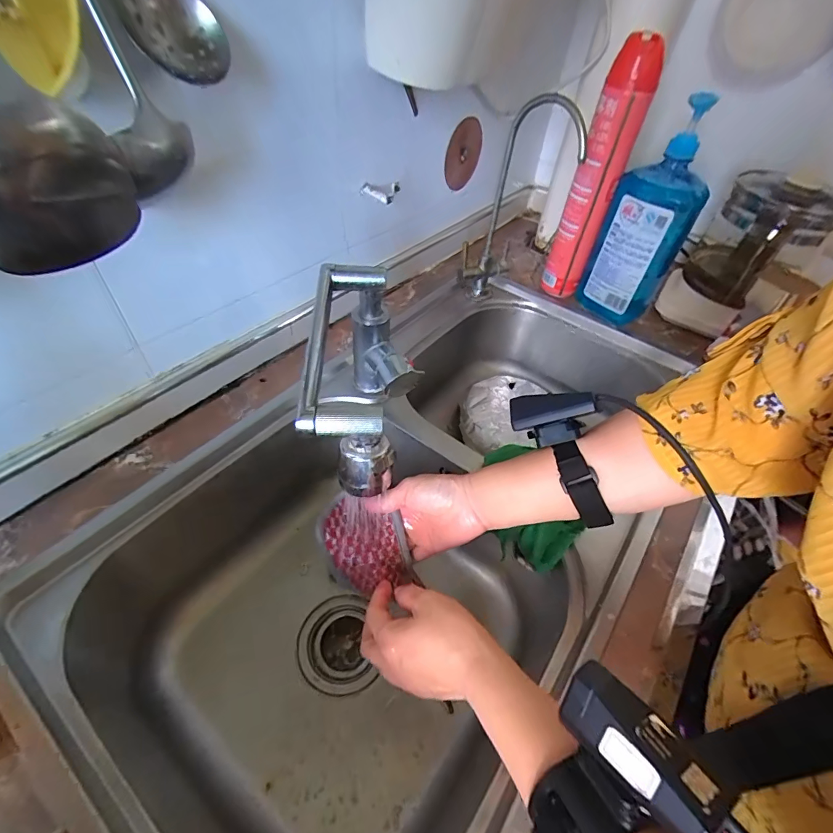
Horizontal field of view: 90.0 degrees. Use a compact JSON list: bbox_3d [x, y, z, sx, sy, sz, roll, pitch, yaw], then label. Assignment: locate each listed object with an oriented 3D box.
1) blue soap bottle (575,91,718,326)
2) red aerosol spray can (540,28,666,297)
[{"bbox_3d":[0.325,-0.275,0.599,0.058,0.285,0.112,-34,59,-30],"label":"blue soap bottle"},{"bbox_3d":[0.259,-0.334,0.612,0.063,0.324,0.050,25,51,16],"label":"red aerosol spray can"}]

